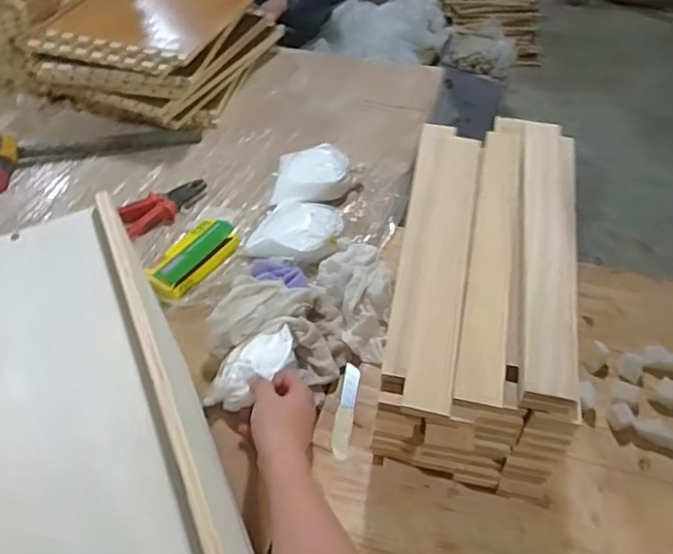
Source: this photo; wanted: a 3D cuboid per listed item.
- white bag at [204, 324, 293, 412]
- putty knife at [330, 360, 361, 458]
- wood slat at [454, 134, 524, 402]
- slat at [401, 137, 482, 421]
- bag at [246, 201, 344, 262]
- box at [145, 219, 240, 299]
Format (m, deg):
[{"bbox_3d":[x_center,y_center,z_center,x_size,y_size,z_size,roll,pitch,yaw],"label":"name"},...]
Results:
[{"bbox_3d":[-0.094,0.098,0.670,0.073,0.050,0.101,16,51,14],"label":"white bag"},{"bbox_3d":[0.010,0.146,0.665,0.020,0.011,0.108,8,52,6],"label":"putty knife"},{"bbox_3d":[0.157,-0.032,0.600,0.043,0.013,0.356,7,53,13],"label":"wood slat"},{"bbox_3d":[0.114,-0.025,0.603,0.040,0.009,0.357,9,53,9],"label":"slat"},{"bbox_3d":[-0.056,-0.061,0.817,0.120,0.057,0.101,16,53,15],"label":"bag"},{"bbox_3d":[-0.191,-0.026,0.806,0.058,0.028,0.136,31,58,22],"label":"box"}]

